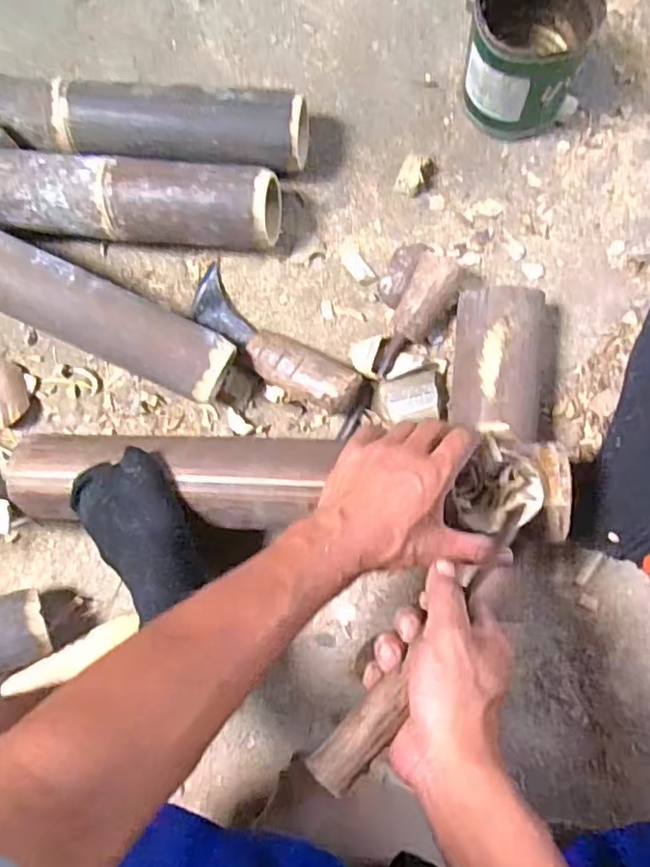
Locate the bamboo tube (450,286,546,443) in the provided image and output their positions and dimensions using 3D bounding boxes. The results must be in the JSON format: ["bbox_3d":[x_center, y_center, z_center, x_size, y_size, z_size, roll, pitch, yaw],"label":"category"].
[{"bbox_3d":[0.158,-0.061,0.550,0.081,0.063,0.133,5,89,6],"label":"bamboo tube"}]

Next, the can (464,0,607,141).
[{"bbox_3d":[0.177,-0.333,0.523,0.094,0.125,0.103,0,88,6],"label":"can"}]

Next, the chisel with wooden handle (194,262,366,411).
[{"bbox_3d":[-0.055,-0.087,0.575,0.199,0.045,0.057,37,92,5],"label":"chisel with wooden handle"}]

